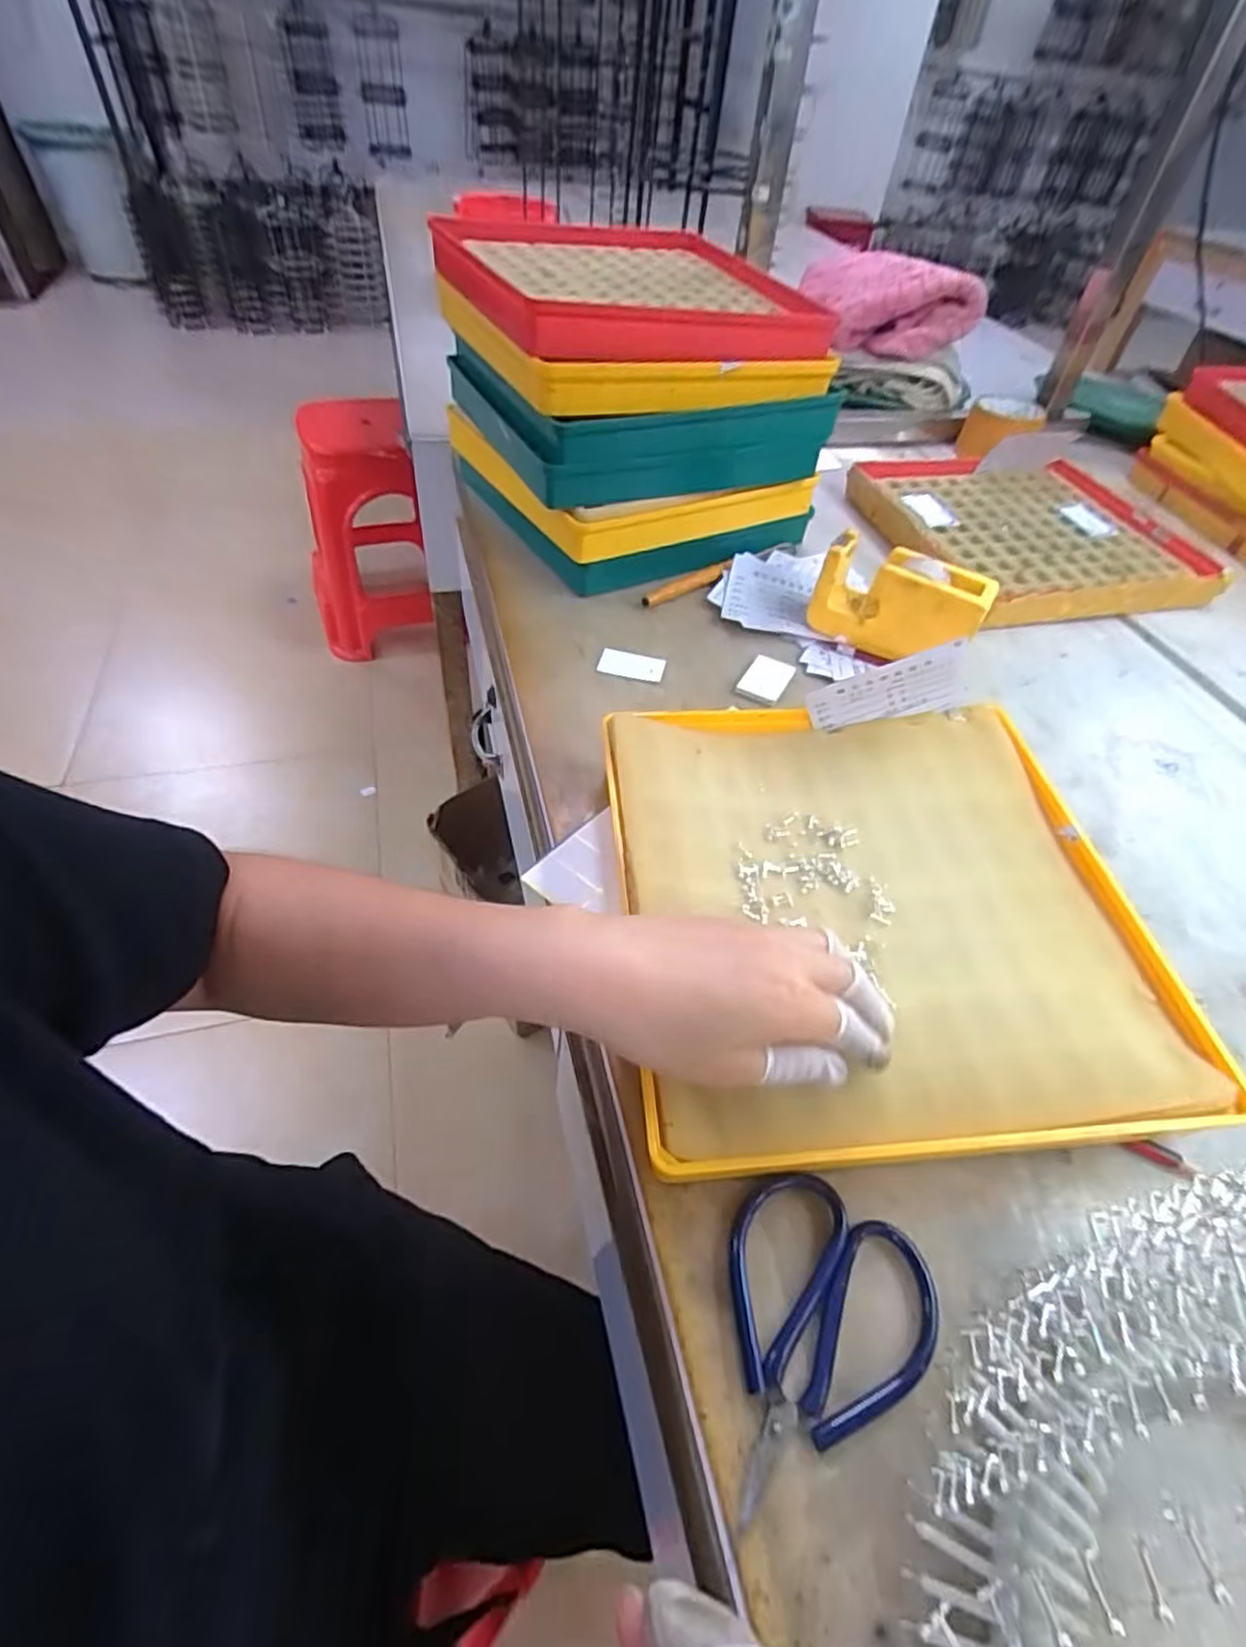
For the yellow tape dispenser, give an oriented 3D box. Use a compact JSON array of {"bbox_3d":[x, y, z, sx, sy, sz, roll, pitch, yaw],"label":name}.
[{"bbox_3d":[0.225,-0.181,0.569,0.126,0.067,0.050,27,51,16],"label":"yellow tape dispenser"}]

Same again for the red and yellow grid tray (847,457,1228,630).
[{"bbox_3d":[0.416,-0.307,0.725,0.302,0.032,0.277,-6,50,-12],"label":"red and yellow grid tray"}]

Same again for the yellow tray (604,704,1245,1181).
[{"bbox_3d":[0.137,0.039,0.385,0.270,0.044,0.266,-1,49,-7],"label":"yellow tray"}]

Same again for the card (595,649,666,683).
[{"bbox_3d":[0.007,-0.125,0.552,0.051,0.008,0.025,11,49,3],"label":"card"}]

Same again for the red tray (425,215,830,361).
[{"bbox_3d":[0.000,-0.473,0.603,0.286,0.036,0.287,-15,53,-19],"label":"red tray"}]

